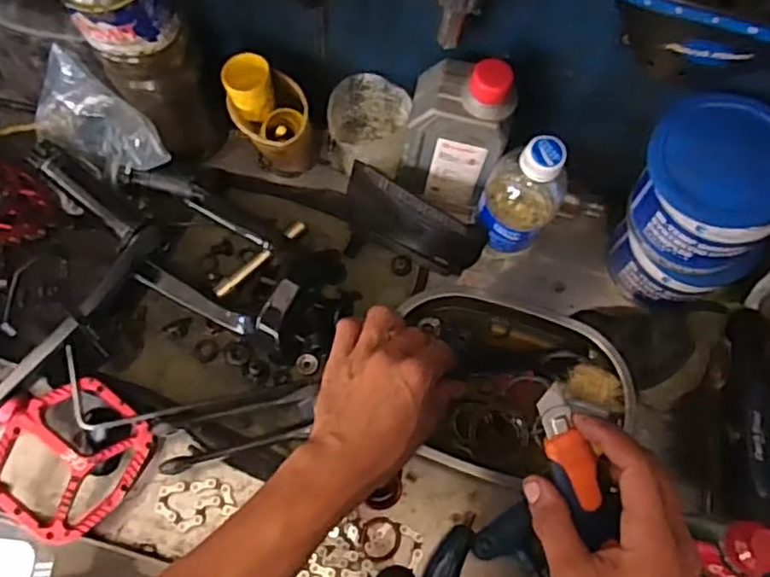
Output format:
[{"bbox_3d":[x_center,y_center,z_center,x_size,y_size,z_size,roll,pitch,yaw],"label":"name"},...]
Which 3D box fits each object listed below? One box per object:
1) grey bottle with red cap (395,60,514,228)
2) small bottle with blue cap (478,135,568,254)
[{"bbox_3d":[0.057,-0.126,0.565,0.083,0.161,0.051,23,70,6],"label":"grey bottle with red cap"},{"bbox_3d":[0.115,-0.079,0.564,0.060,0.151,0.073,28,75,7],"label":"small bottle with blue cap"}]

